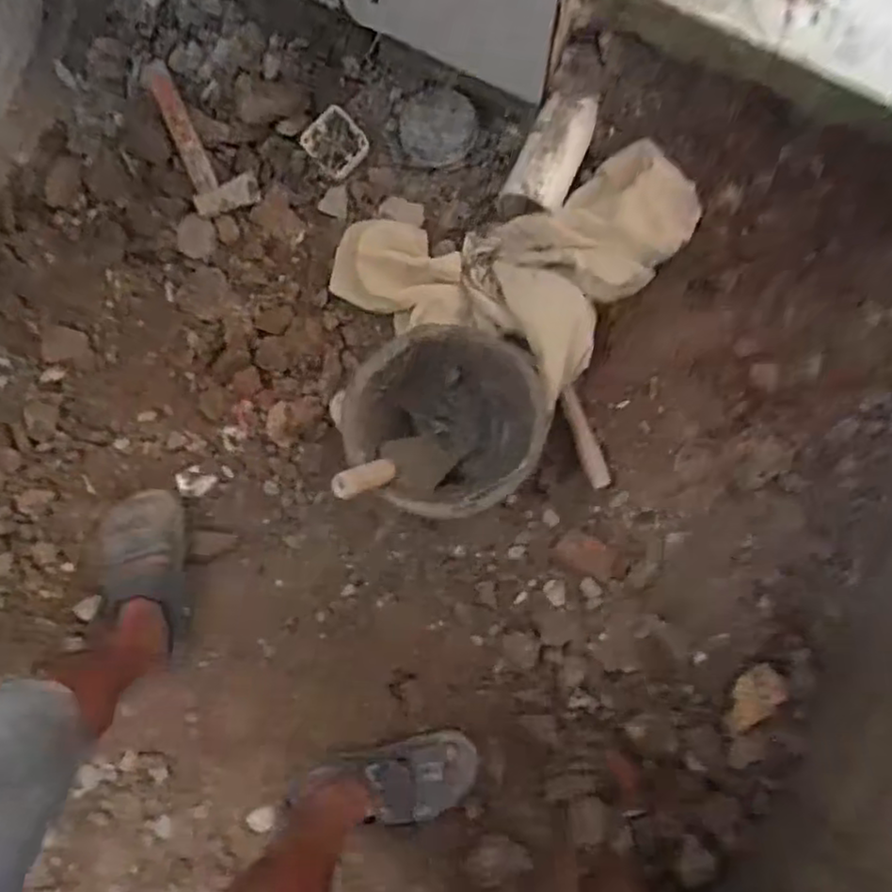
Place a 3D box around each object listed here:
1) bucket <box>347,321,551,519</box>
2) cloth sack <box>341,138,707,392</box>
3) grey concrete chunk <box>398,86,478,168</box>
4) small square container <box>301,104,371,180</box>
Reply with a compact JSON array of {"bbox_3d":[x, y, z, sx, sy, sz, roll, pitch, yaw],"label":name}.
[{"bbox_3d":[0.004,-0.032,0.960,0.256,0.162,0.256,1,77,-5],"label":"bucket"},{"bbox_3d":[0.102,-0.238,1.010,0.524,0.109,0.323,-14,83,5],"label":"cloth sack"},{"bbox_3d":[-0.014,-0.500,1.091,0.125,0.010,0.113,13,108,10],"label":"grey concrete chunk"},{"bbox_3d":[-0.172,-0.476,1.100,0.086,0.041,0.091,-44,82,-1],"label":"small square container"}]

